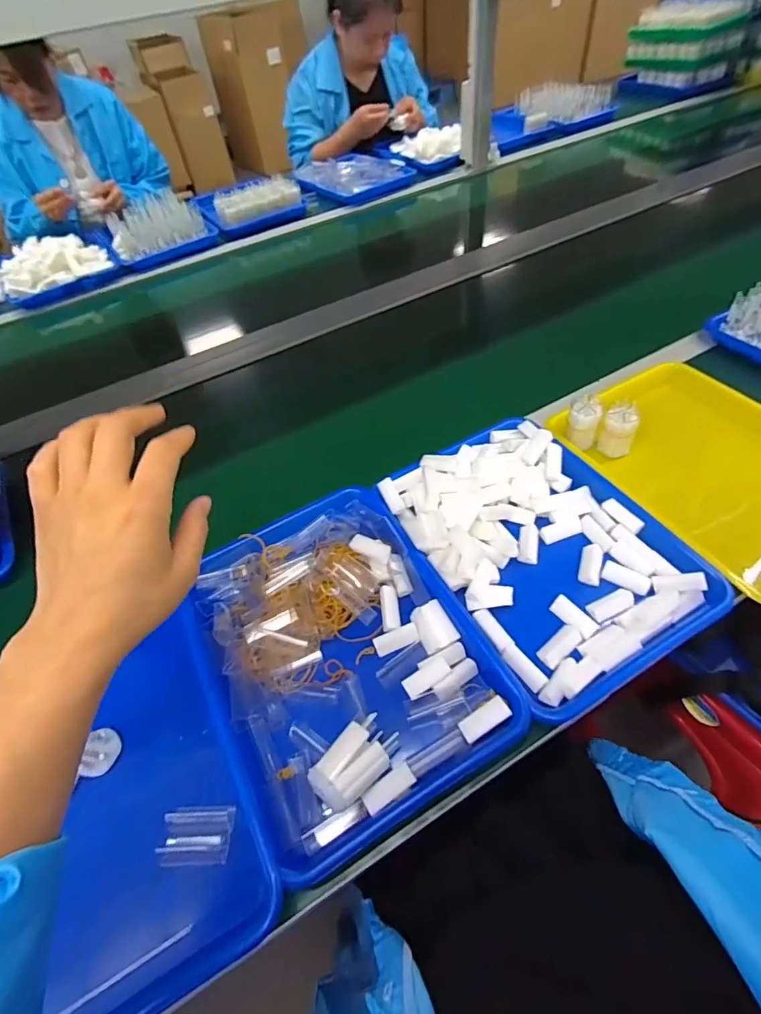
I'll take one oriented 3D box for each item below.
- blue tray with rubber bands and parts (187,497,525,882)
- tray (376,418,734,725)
[{"bbox_3d":[-0.047,0.127,0.470,0.240,0.035,0.335,-25,53,-14],"label":"blue tray with rubber bands and parts"},{"bbox_3d":[0.171,0.032,0.520,0.234,0.035,0.320,-24,53,-14],"label":"tray"}]

